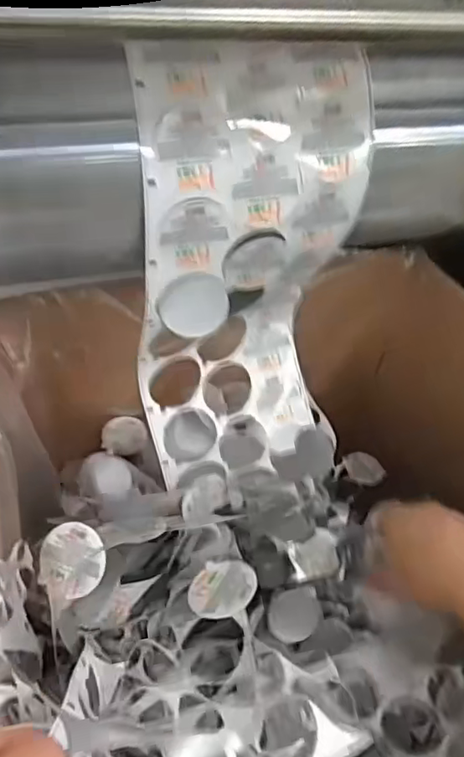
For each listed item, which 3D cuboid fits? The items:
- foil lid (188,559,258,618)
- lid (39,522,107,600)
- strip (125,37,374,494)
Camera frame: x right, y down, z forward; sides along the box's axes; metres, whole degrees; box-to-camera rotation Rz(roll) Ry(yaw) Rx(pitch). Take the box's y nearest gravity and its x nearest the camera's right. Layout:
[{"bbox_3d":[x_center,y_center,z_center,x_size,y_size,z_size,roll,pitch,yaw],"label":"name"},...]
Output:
[{"bbox_3d":[-0.007,0.161,0.447,0.052,0.004,0.050,-12,31,8],"label":"foil lid"},{"bbox_3d":[-0.120,0.136,0.436,0.052,0.009,0.052,-5,72,14],"label":"lid"},{"bbox_3d":[0.011,-0.053,0.491,0.177,0.390,0.079,-11,47,-18],"label":"strip"}]

